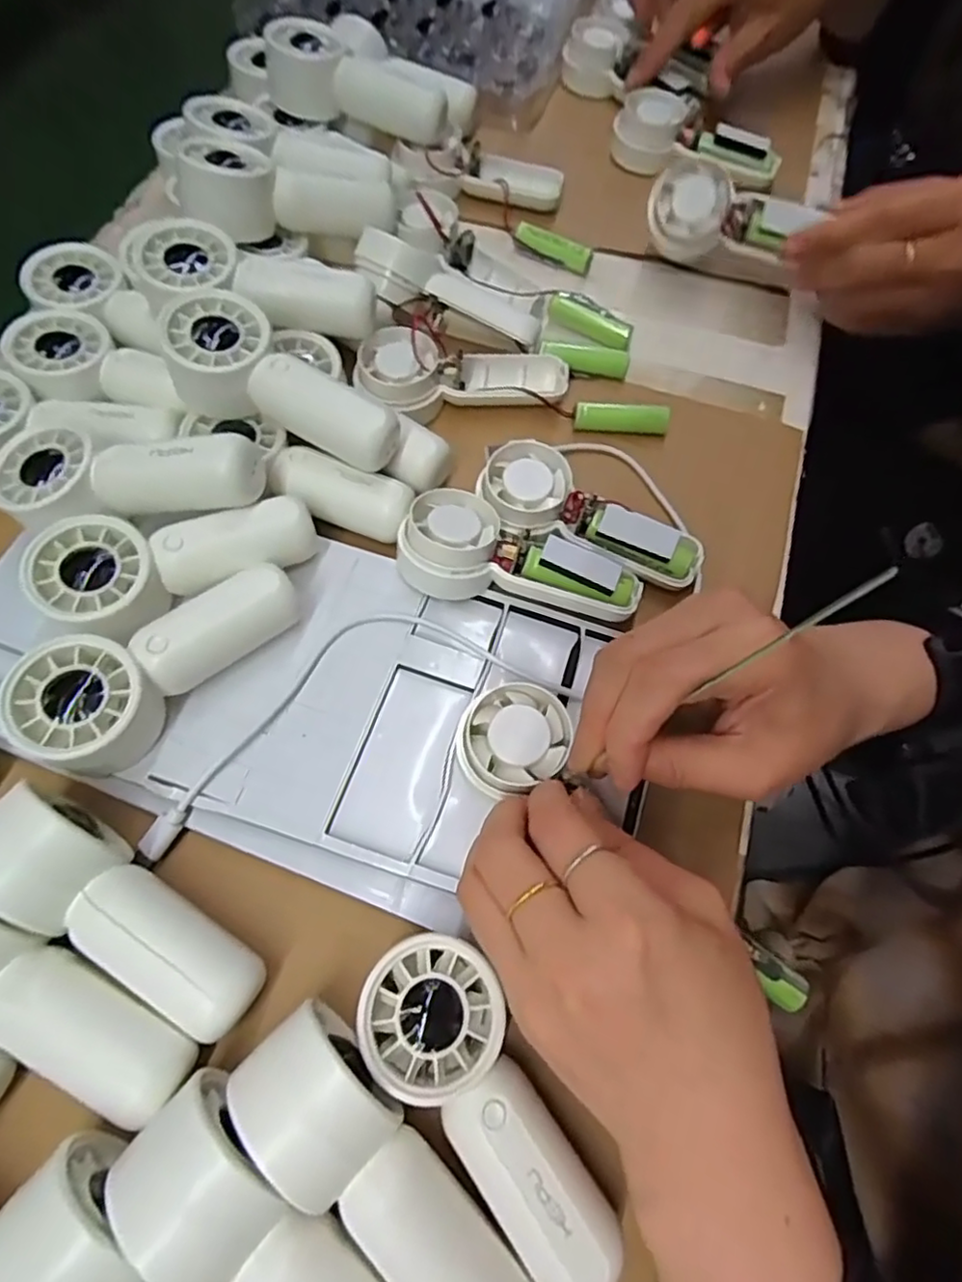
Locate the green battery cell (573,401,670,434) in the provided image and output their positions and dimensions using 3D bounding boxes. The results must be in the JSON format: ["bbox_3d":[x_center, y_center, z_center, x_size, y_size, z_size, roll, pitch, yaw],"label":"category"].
[{"bbox_3d":[0.075,-0.119,0.342,0.049,0.015,0.010,6,66,1],"label":"green battery cell"}]

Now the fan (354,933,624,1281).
[{"bbox_3d":[0.003,0.148,0.206,0.042,0.029,0.106,-37,72,-16],"label":"fan"}]

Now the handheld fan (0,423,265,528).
[{"bbox_3d":[-0.150,-0.067,0.268,0.112,0.027,0.045,7,66,2],"label":"handheld fan"}]

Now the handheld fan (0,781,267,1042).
[{"bbox_3d":[-0.126,0.095,0.225,0.107,0.044,0.032,37,69,-1],"label":"handheld fan"}]

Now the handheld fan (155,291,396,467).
[{"bbox_3d":[-0.090,-0.114,0.290,0.111,0.033,0.046,29,68,-2],"label":"handheld fan"}]

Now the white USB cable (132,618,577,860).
[{"bbox_3d":[-0.055,0.024,0.269,0.182,0.004,0.067,-21,68,-10],"label":"white USB cable"}]

